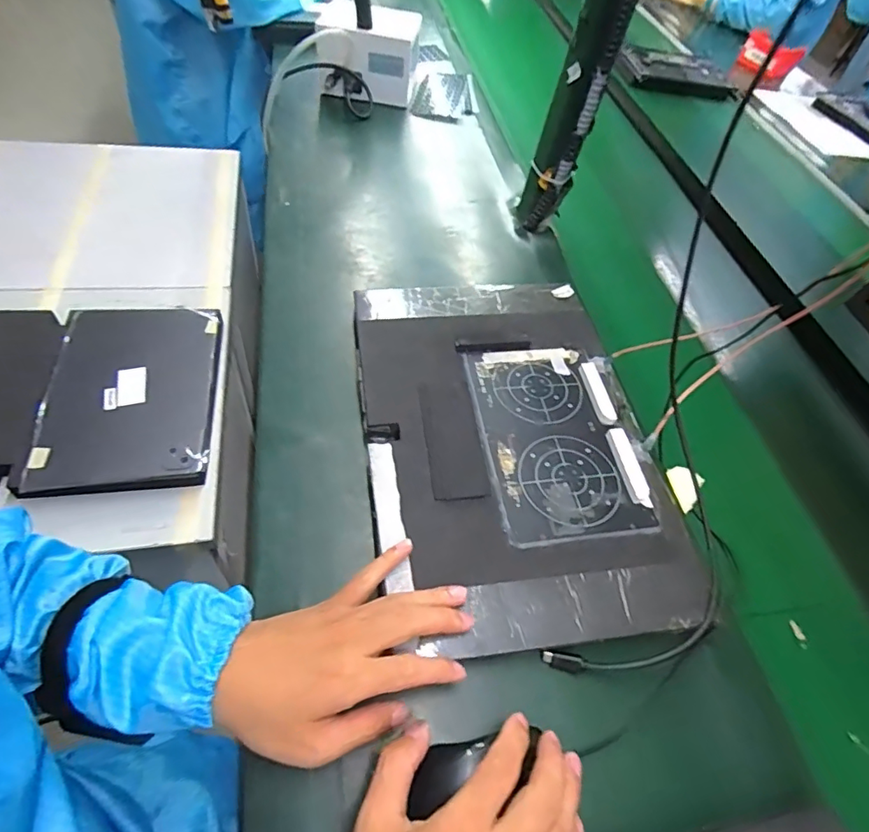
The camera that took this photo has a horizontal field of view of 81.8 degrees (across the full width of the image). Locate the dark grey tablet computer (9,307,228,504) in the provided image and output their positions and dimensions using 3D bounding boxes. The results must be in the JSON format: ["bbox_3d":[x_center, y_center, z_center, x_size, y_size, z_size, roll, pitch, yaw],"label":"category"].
[{"bbox_3d":[-0.358,-0.030,0.595,0.186,0.029,0.249,-5,56,-13],"label":"dark grey tablet computer"}]

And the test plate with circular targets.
[{"bbox_3d":[0.108,0.017,0.470,0.124,0.004,0.203,-3,56,-12],"label":"test plate with circular targets"}]

